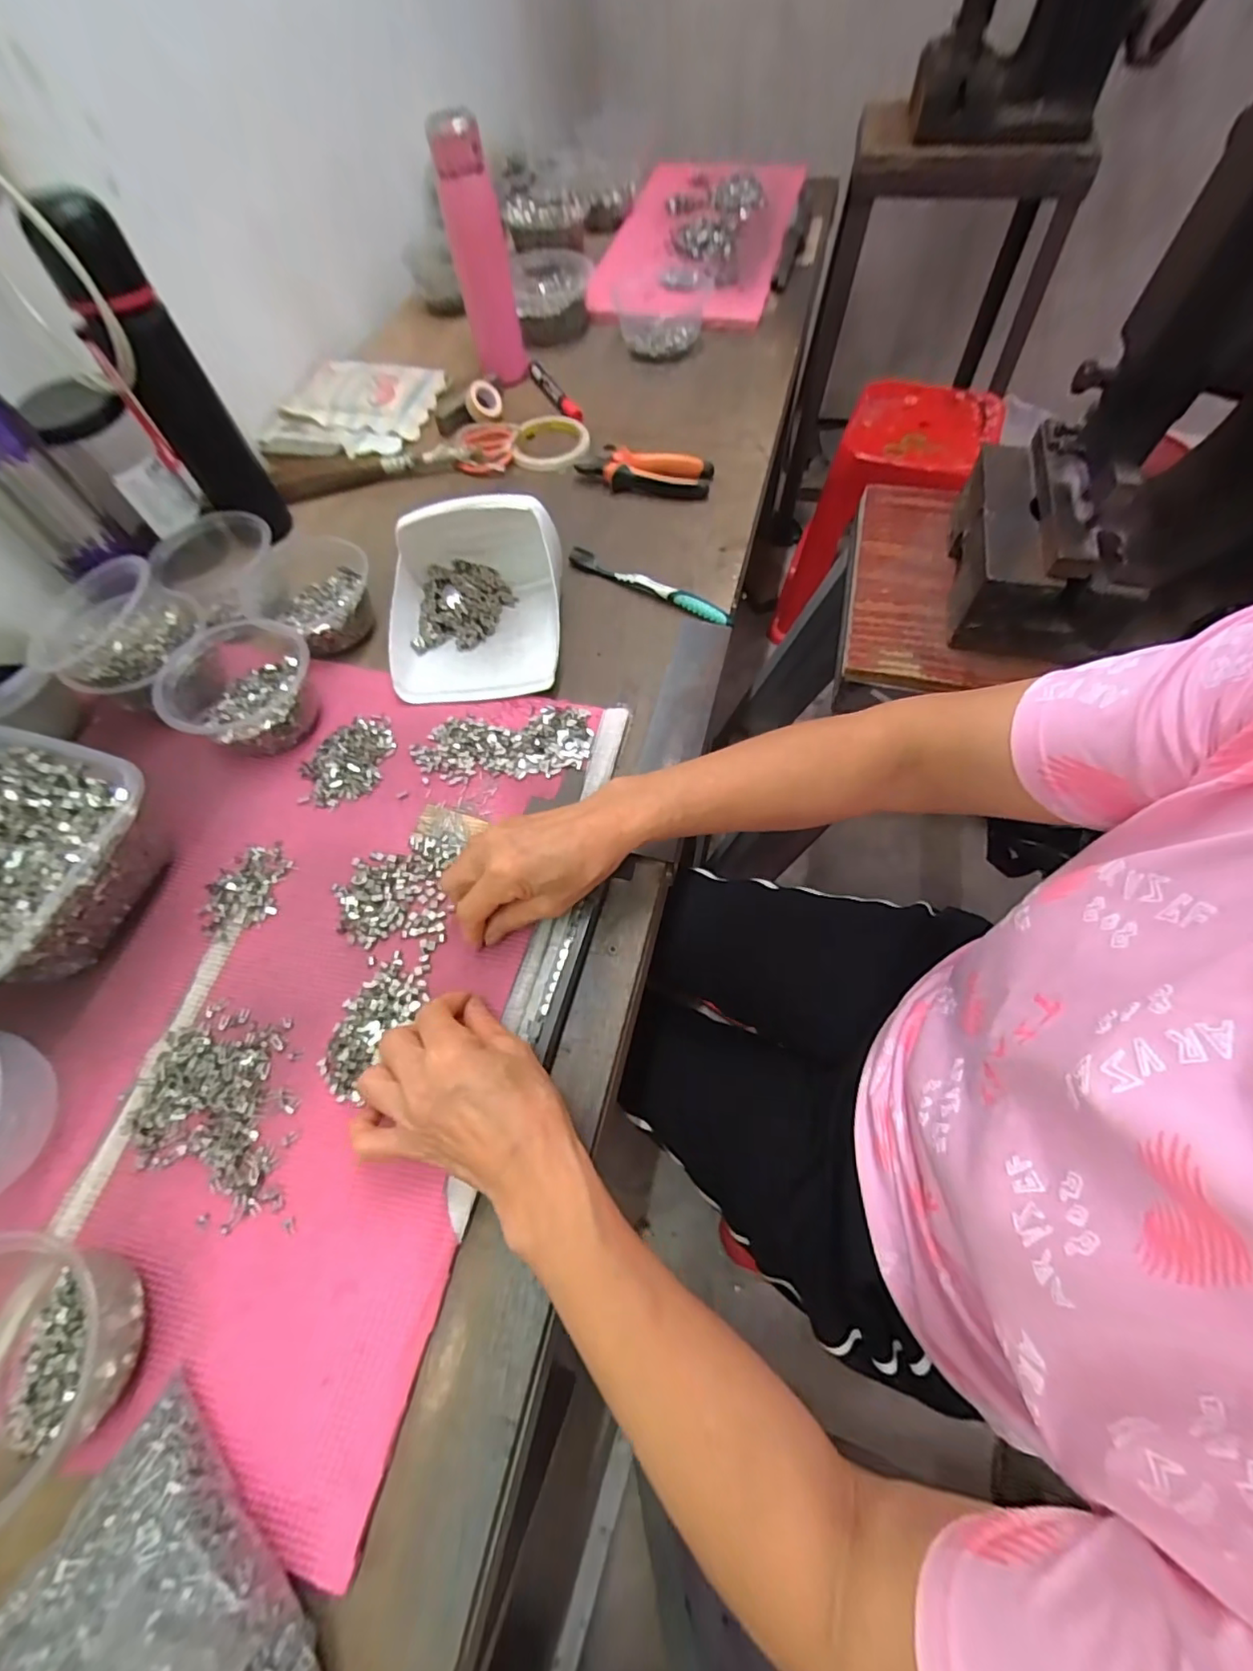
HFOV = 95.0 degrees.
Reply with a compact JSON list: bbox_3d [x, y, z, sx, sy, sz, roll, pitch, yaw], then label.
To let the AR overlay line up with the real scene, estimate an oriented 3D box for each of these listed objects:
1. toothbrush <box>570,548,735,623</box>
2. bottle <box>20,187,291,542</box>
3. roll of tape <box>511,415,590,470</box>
[{"bbox_3d":[0.021,-0.246,0.560,0.181,0.012,0.015,30,68,15],"label":"toothbrush"},{"bbox_3d":[-0.402,-0.392,0.518,0.065,0.239,0.057,-28,67,-12],"label":"bottle"},{"bbox_3d":[-0.091,-0.478,0.695,0.090,0.011,0.099,0,64,1],"label":"roll of tape"}]

